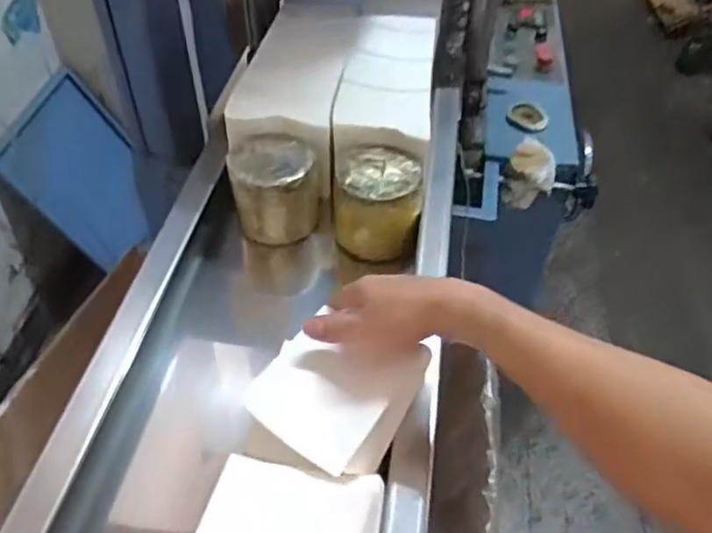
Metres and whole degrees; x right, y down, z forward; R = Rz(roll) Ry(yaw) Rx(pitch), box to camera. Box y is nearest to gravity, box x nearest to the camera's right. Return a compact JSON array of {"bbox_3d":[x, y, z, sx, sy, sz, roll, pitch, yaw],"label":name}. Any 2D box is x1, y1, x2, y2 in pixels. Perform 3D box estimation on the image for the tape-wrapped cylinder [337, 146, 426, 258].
[{"bbox_3d":[0.027,-0.073,0.707,0.093,0.093,0.092,0,47,0],"label":"tape-wrapped cylinder"}]

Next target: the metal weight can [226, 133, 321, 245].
[{"bbox_3d":[-0.092,-0.088,0.730,0.101,0.095,0.087,-4,47,-3],"label":"metal weight can"}]

